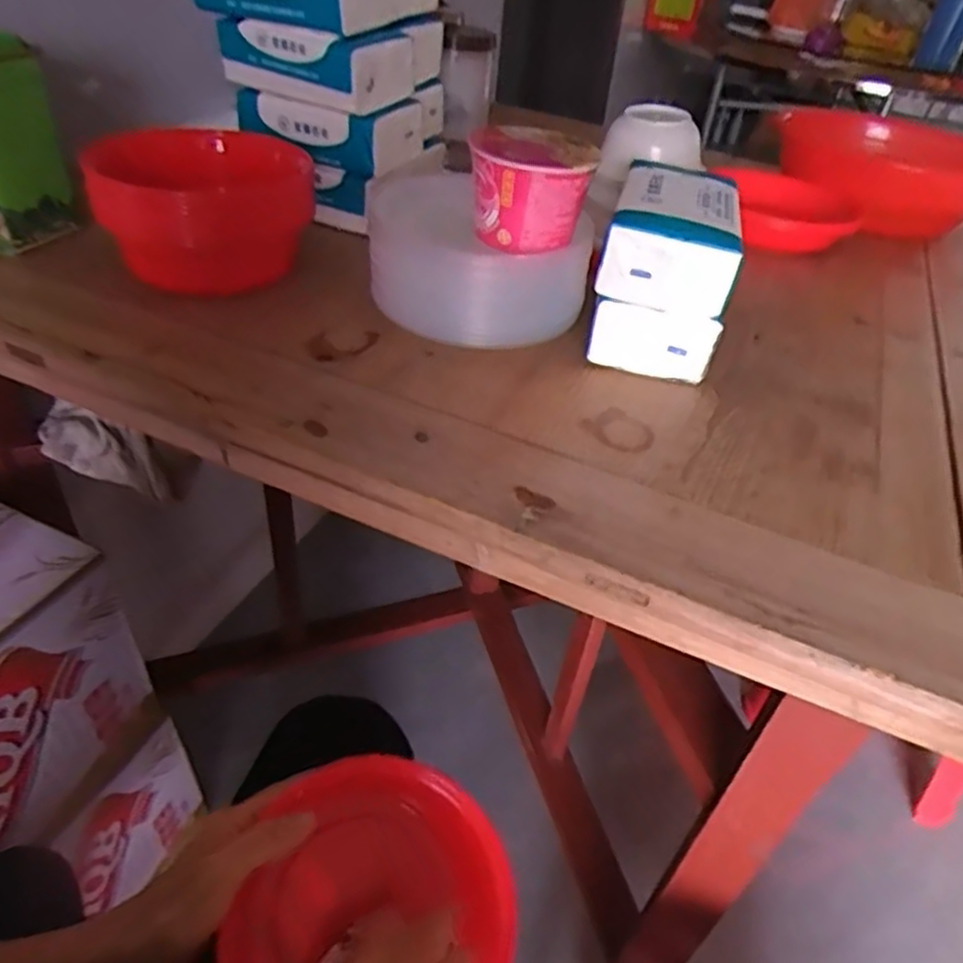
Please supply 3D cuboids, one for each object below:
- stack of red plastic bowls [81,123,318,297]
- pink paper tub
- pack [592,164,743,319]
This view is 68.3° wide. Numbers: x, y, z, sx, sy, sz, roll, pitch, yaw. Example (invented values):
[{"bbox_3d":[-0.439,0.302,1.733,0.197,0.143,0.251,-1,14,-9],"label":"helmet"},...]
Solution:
[{"bbox_3d":[-0.242,-0.236,0.620,0.172,0.095,0.159,-15,44,-25],"label":"stack of red plastic bowls"},{"bbox_3d":[0.038,-0.232,0.560,0.095,0.068,0.100,2,40,-5],"label":"pink paper tub"},{"bbox_3d":[0.147,-0.195,0.553,0.094,0.060,0.154,13,41,7],"label":"pack"}]

